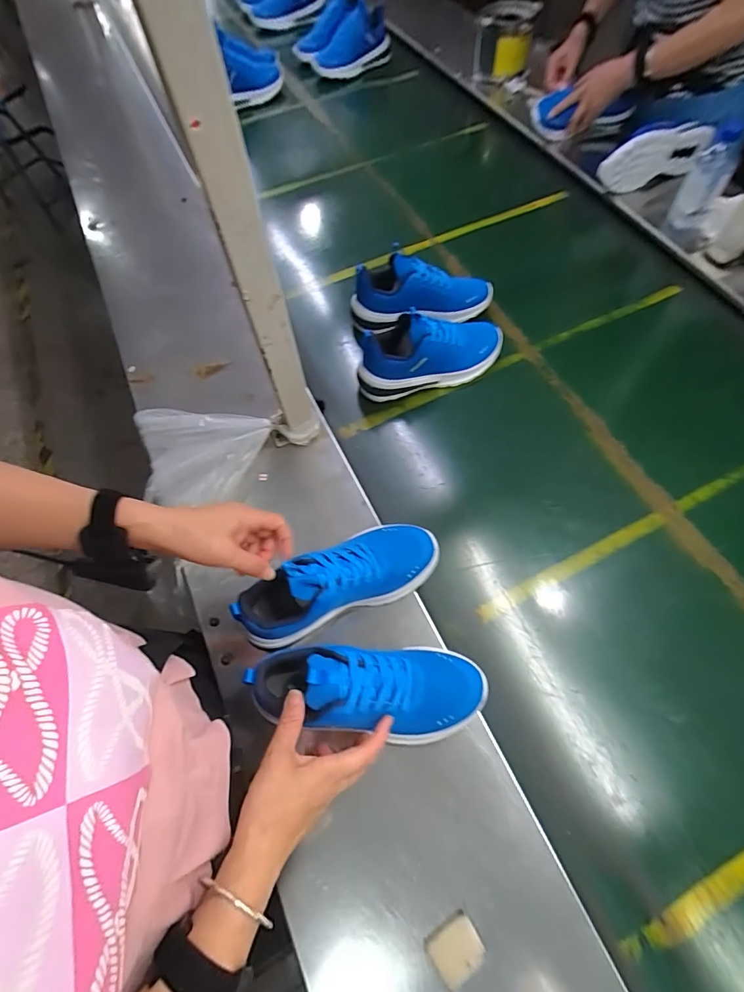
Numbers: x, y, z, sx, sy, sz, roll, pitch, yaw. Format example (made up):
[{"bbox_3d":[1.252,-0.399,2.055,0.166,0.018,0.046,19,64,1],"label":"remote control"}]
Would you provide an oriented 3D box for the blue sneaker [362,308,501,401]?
[{"bbox_3d":[0.100,-0.239,0.698,0.253,0.117,0.089,-15,64,-6],"label":"blue sneaker"}]

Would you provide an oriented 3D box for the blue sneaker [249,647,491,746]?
[{"bbox_3d":[0.003,0.208,0.449,0.236,0.102,0.091,9,66,-11],"label":"blue sneaker"}]

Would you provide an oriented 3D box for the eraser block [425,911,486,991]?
[{"bbox_3d":[0.079,0.425,0.400,0.047,0.010,0.042,-30,67,-12],"label":"eraser block"}]

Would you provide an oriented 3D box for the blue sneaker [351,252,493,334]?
[{"bbox_3d":[0.094,-0.354,0.744,0.258,0.093,0.084,-6,64,-2],"label":"blue sneaker"}]

